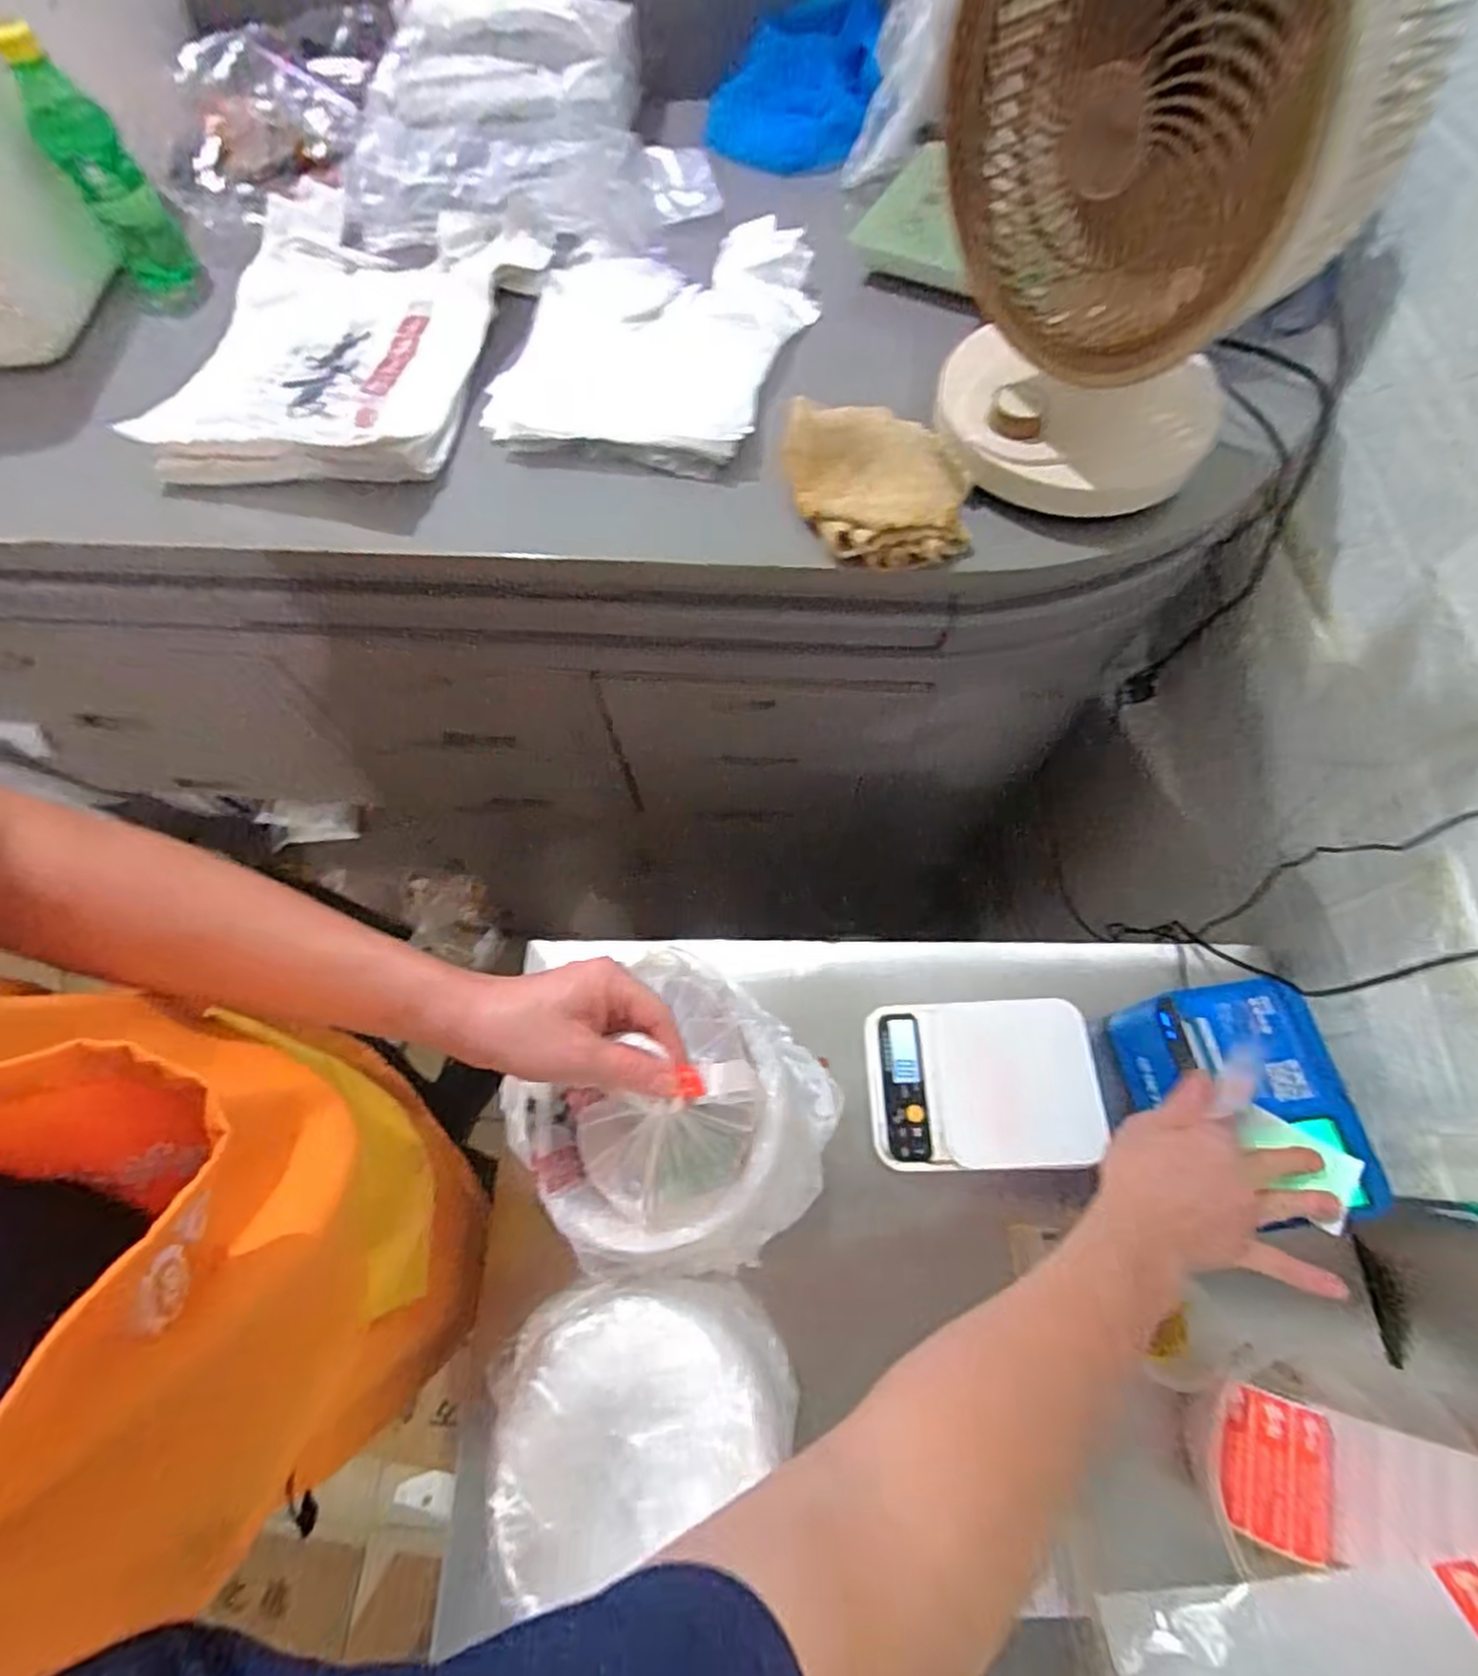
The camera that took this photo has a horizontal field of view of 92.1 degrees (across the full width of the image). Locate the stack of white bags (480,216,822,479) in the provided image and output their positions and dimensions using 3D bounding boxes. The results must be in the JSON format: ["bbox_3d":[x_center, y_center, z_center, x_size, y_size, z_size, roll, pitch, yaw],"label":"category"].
[{"bbox_3d":[-0.070,-0.423,0.601,0.224,0.031,0.283,9,68,6],"label":"stack of white bags"}]

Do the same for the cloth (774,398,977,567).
[{"bbox_3d":[0.098,-0.254,0.515,0.136,0.037,0.129,5,67,4],"label":"cloth"}]

